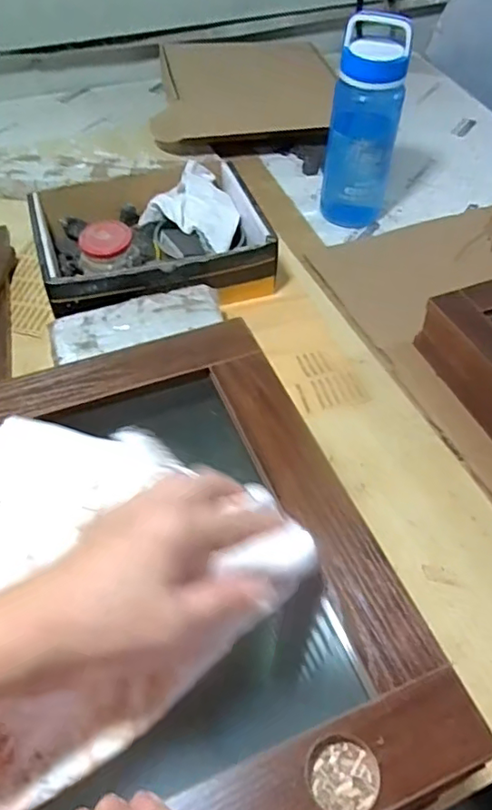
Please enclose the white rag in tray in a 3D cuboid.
[{"bbox_3d":[-0.066,-0.288,0.850,0.143,0.048,0.123,31,57,22],"label":"white rag in tray"}]

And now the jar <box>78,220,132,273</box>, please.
[{"bbox_3d":[-0.178,-0.199,0.742,0.073,0.043,0.054,-10,52,-8],"label":"jar"}]

